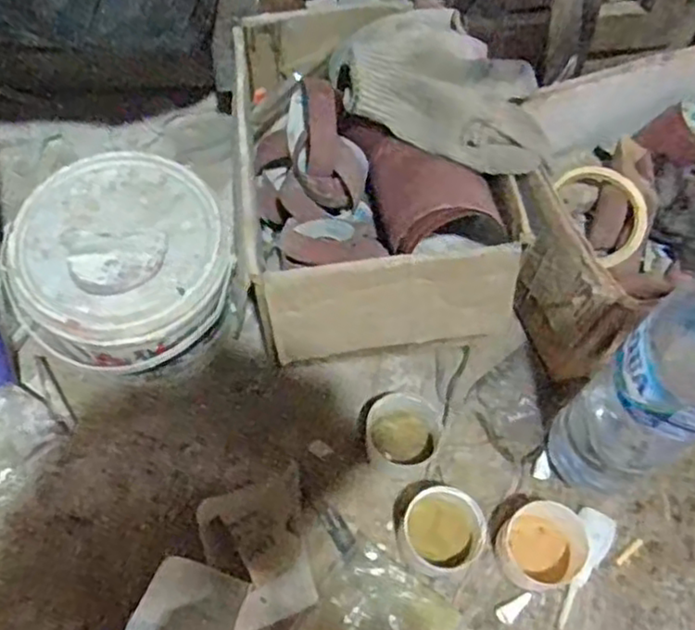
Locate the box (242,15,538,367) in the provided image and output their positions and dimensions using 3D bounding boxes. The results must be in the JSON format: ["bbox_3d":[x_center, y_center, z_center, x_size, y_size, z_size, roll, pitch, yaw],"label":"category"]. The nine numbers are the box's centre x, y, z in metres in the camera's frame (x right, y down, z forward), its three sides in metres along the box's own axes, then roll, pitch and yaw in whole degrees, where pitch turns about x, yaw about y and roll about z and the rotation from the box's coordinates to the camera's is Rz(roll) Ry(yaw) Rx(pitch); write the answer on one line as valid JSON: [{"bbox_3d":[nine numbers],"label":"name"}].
[{"bbox_3d":[0.015,-0.138,0.628,0.220,0.107,0.317,-9,64,-7],"label":"box"}]

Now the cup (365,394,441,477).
[{"bbox_3d":[0.049,0.108,0.634,0.064,0.034,0.066,1,63,-2],"label":"cup"}]

